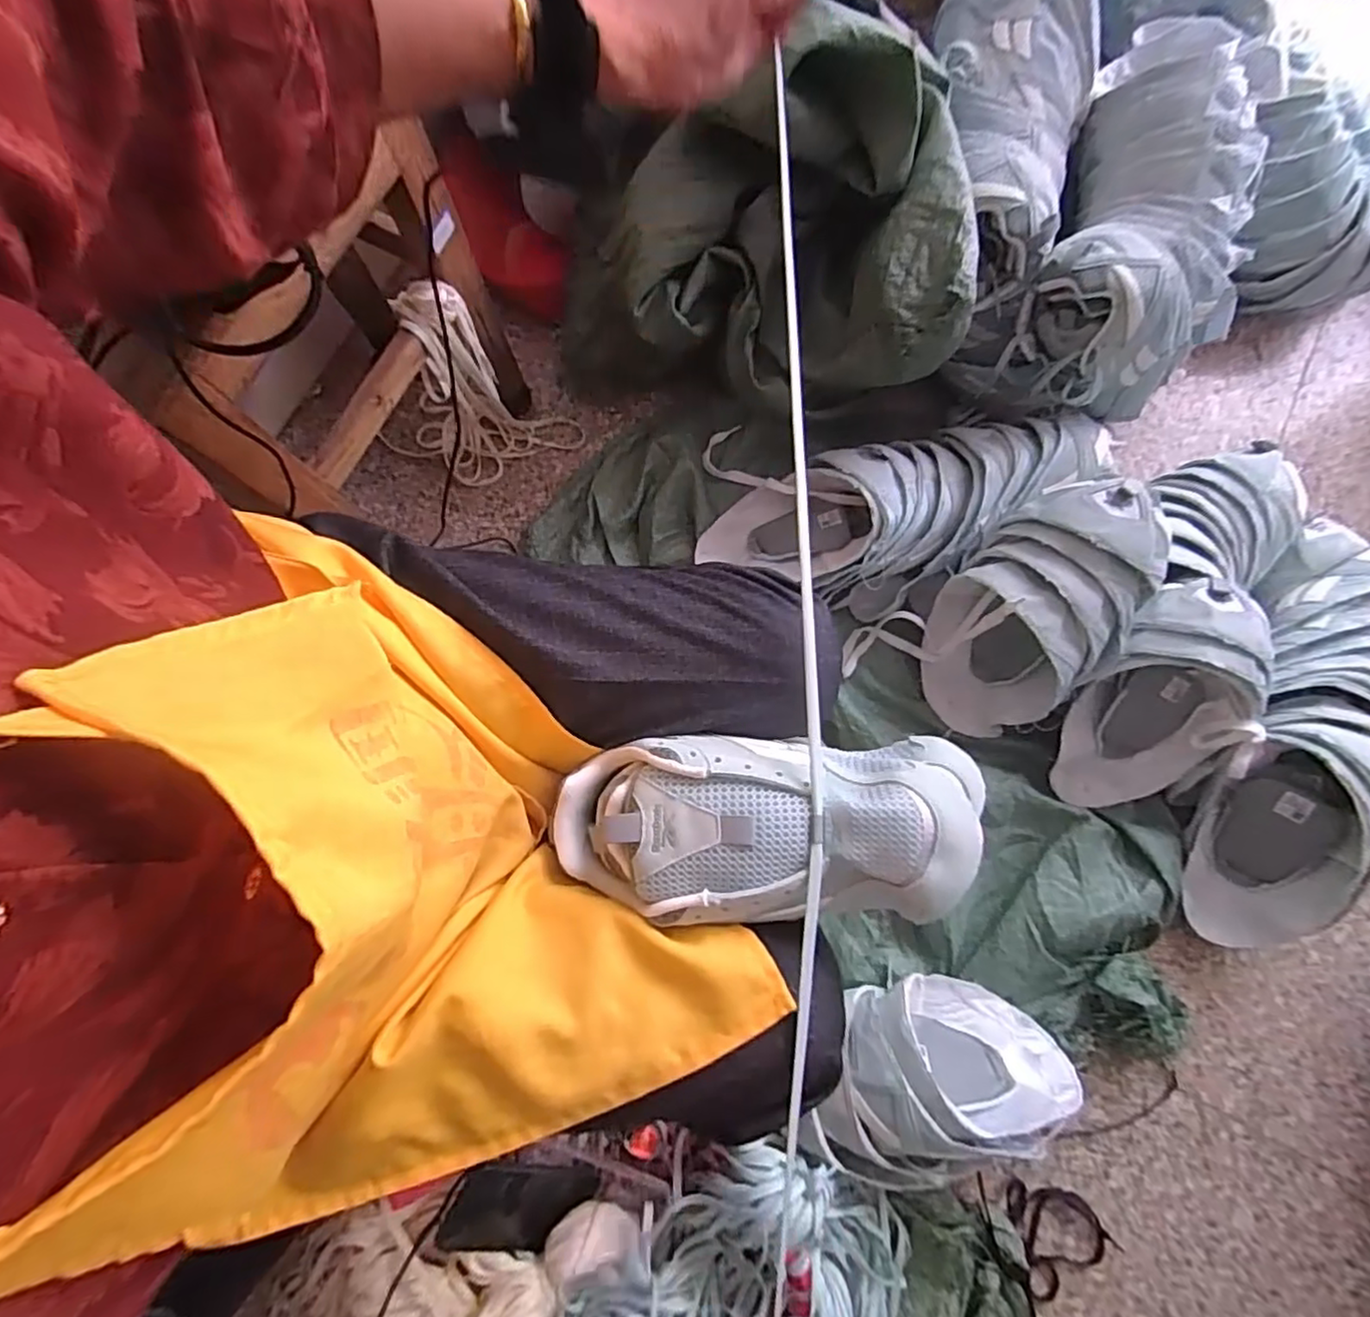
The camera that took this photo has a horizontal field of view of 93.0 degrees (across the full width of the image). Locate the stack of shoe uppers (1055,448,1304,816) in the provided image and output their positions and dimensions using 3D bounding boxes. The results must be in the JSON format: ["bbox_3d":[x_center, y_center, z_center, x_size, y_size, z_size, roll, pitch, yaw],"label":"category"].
[{"bbox_3d":[0.558,-0.040,0.715,0.172,0.147,0.453,21,92,4],"label":"stack of shoe uppers"}]

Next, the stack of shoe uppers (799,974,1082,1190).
[{"bbox_3d":[0.265,0.410,0.638,0.296,0.114,0.154,1,77,-28],"label":"stack of shoe uppers"}]

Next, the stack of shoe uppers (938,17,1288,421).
[{"bbox_3d":[0.509,-0.446,0.746,0.245,0.209,0.326,30,80,6],"label":"stack of shoe uppers"}]

